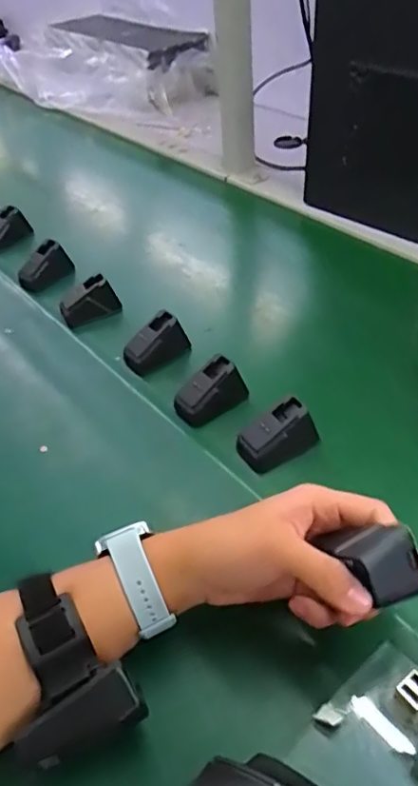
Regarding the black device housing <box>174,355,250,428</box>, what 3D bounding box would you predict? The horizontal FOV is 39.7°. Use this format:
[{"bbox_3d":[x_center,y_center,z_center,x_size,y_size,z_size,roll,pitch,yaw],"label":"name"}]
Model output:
[{"bbox_3d":[0.000,-0.003,0.553,0.068,0.036,0.041,-32,48,-26],"label":"black device housing"}]

